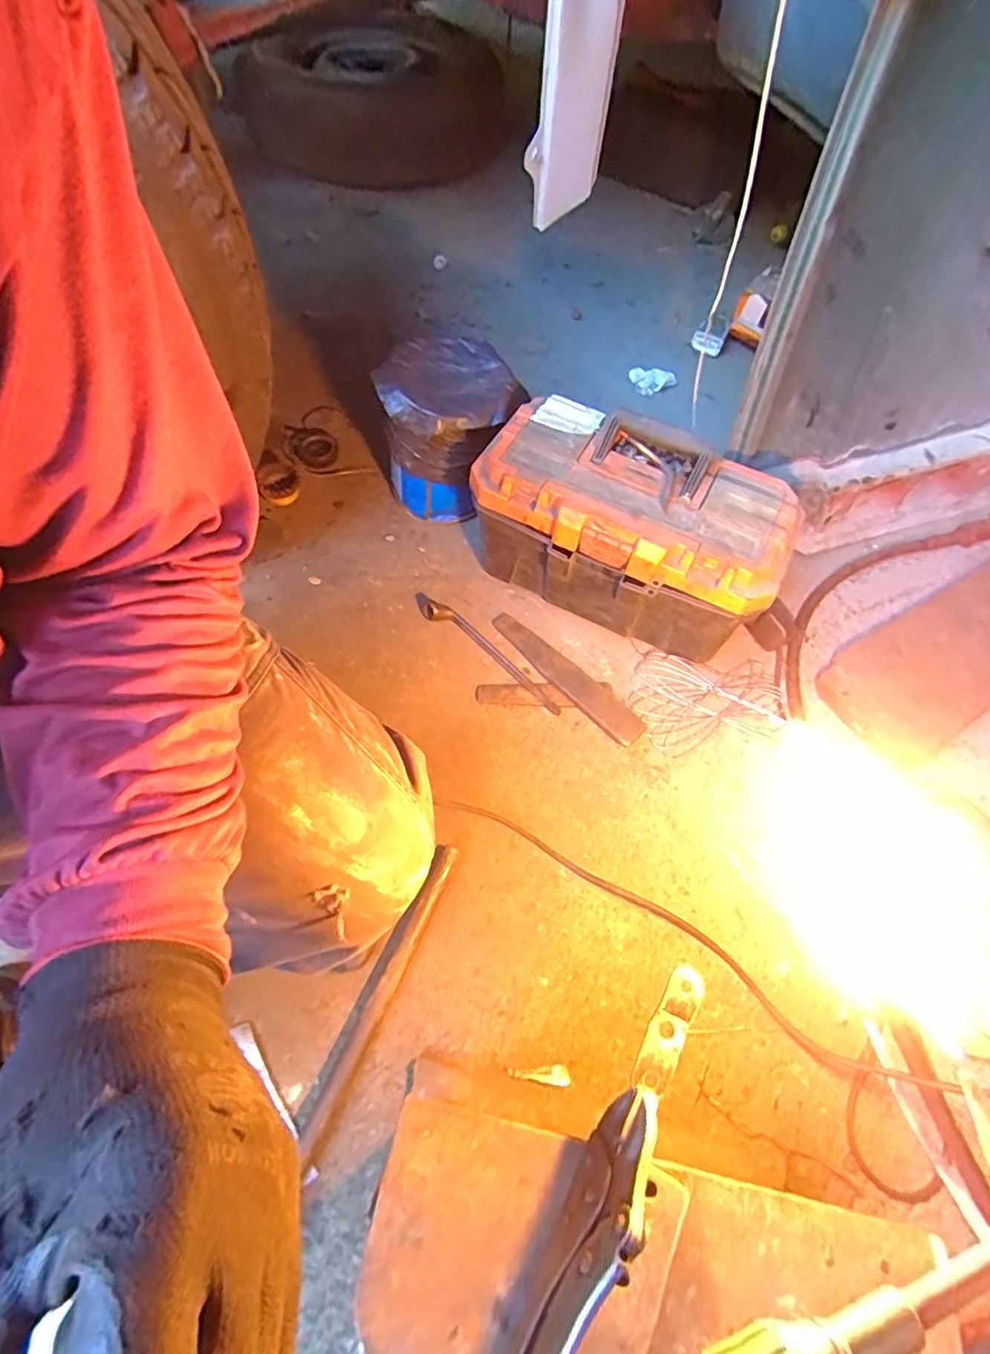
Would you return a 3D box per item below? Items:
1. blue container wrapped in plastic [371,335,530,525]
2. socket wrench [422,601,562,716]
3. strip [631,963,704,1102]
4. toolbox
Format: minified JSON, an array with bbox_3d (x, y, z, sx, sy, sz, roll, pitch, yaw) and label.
[{"bbox_3d":[-0.062,-0.353,0.859,0.192,0.211,0.185,0,61,-3],"label":"blue container wrapped in plastic"},{"bbox_3d":[-0.004,-0.033,0.796,0.245,0.019,0.030,37,66,16],"label":"socket wrench"},{"bbox_3d":[0.105,0.209,0.344,0.024,0.009,0.070,31,72,-2],"label":"strip"},{"bbox_3d":[0.164,-0.181,0.769,0.372,0.213,0.196,23,63,9],"label":"toolbox"}]

